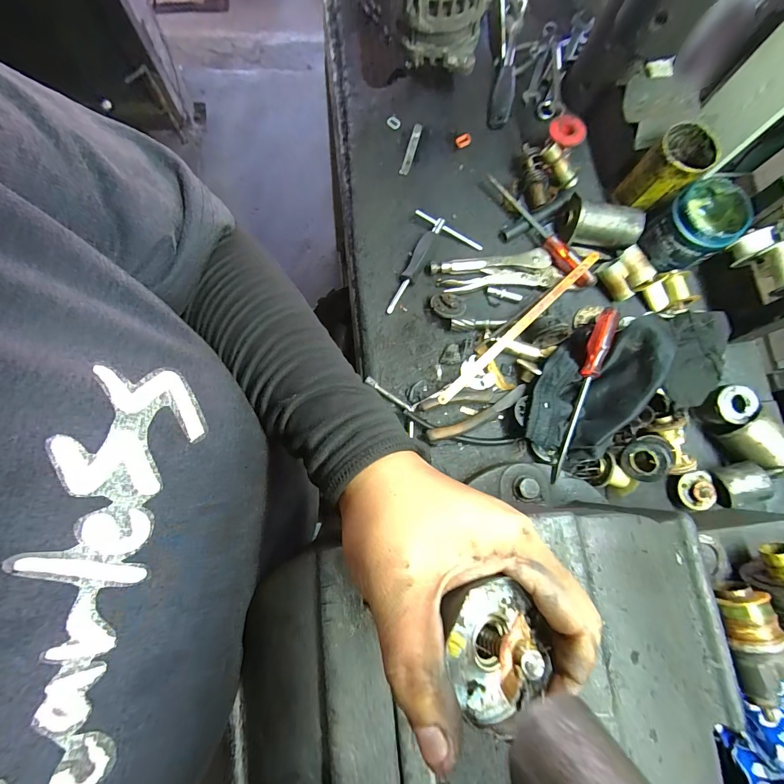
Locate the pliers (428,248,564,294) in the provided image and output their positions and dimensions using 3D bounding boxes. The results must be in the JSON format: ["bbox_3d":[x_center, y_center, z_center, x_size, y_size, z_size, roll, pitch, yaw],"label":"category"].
[{"bbox_3d":[0.150,-0.172,0.531,0.184,0.015,0.051,-5,78,-6],"label":"pliers"}]

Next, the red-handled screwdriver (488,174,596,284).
[{"bbox_3d":[0.218,-0.237,0.537,0.026,0.033,0.217,-33,82,-11],"label":"red-handled screwdriver"}]

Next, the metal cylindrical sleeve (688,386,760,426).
[{"bbox_3d":[0.436,0.021,0.486,0.049,0.055,0.048,1,77,-4],"label":"metal cylindrical sleeve"}]

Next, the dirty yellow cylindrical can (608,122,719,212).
[{"bbox_3d":[0.382,-0.308,0.509,0.074,0.080,0.078,44,78,6],"label":"dirty yellow cylindrical can"}]

